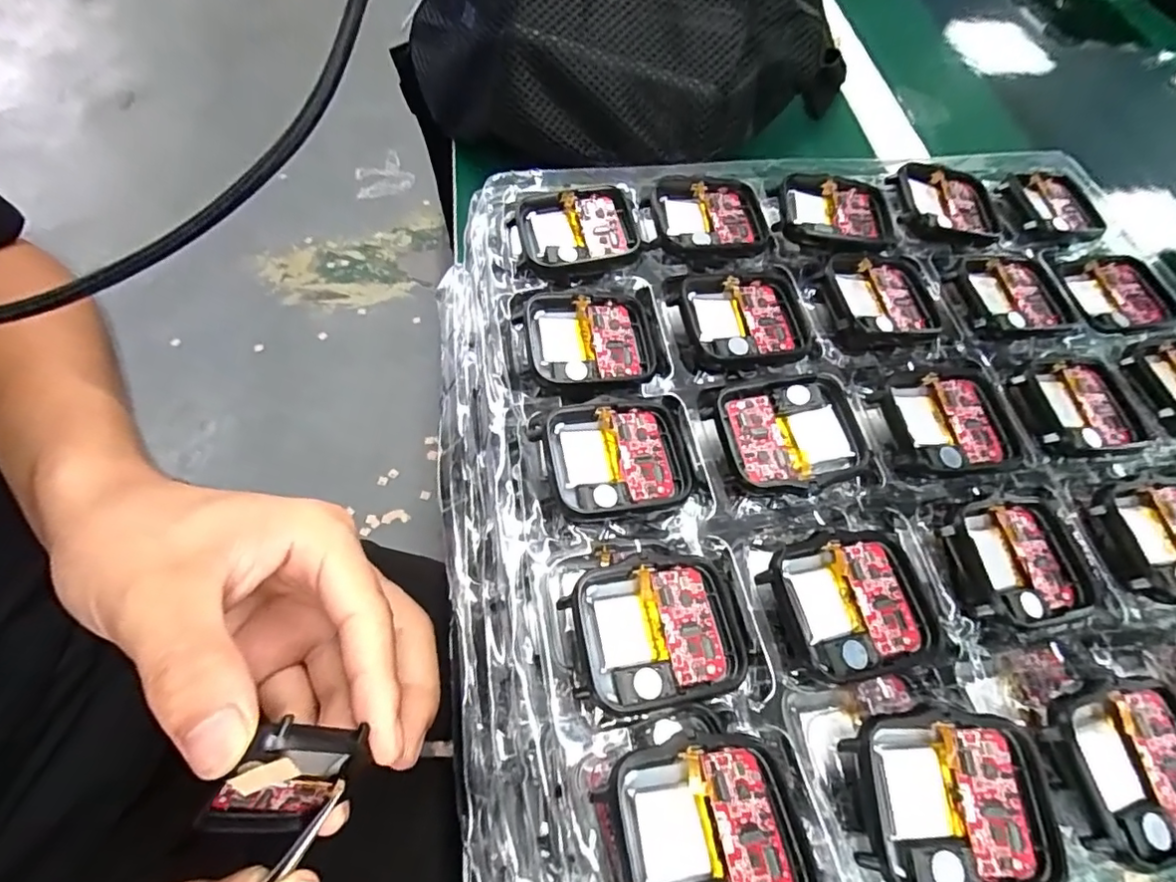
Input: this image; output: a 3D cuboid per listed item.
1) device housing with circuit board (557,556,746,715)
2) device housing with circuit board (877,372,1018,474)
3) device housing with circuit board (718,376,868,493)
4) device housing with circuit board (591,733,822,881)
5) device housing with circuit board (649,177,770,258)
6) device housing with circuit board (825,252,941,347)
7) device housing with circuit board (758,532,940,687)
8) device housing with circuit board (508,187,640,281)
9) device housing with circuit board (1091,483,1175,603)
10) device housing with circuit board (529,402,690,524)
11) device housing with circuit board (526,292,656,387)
[{"bbox_3d":[0.019,0.051,0.151,0.045,0.006,0.036,-10,63,-9],"label":"device housing with circuit board"},{"bbox_3d":[0.120,-0.006,0.186,0.046,0.006,0.036,-4,62,-6],"label":"device housing with circuit board"},{"bbox_3d":[0.066,-0.003,0.178,0.044,0.006,0.037,-4,62,-6],"label":"device housing with circuit board"},{"bbox_3d":[0.028,0.088,0.125,0.047,0.005,0.037,-1,48,-17],"label":"device housing with circuit board"},{"bbox_3d":[0.048,-0.089,0.221,0.044,0.006,0.039,2,62,-3],"label":"device housing with circuit board"},{"bbox_3d":[0.112,-0.053,0.213,0.046,0.012,0.039,-2,62,-6],"label":"device housing with circuit board"},{"bbox_3d":[0.074,0.045,0.155,0.046,0.005,0.038,-6,62,-8],"label":"device housing with circuit board"},{"bbox_3d":[-0.003,-0.080,0.212,0.042,0.008,0.036,-16,64,-12],"label":"device housing with circuit board"},{"bbox_3d":[0.183,0.031,0.175,0.045,0.004,0.036,-4,62,-7],"label":"device housing with circuit board"},{"bbox_3d":[0.009,0.005,0.175,0.046,0.008,0.038,-11,63,-10],"label":"device housing with circuit board"},{"bbox_3d":[0.001,-0.034,0.195,0.044,0.009,0.036,-3,62,-6],"label":"device housing with circuit board"}]

